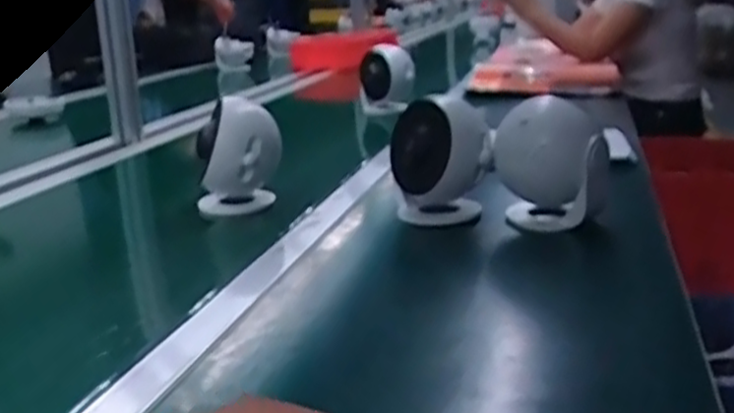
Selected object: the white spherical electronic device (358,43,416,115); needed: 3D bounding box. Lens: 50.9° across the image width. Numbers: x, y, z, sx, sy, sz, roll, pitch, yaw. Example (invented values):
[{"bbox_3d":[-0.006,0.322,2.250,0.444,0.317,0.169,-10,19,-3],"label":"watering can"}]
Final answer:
[{"bbox_3d":[0.039,-0.251,1.509,0.104,0.122,0.120,-1,16,-1],"label":"white spherical electronic device"}]

